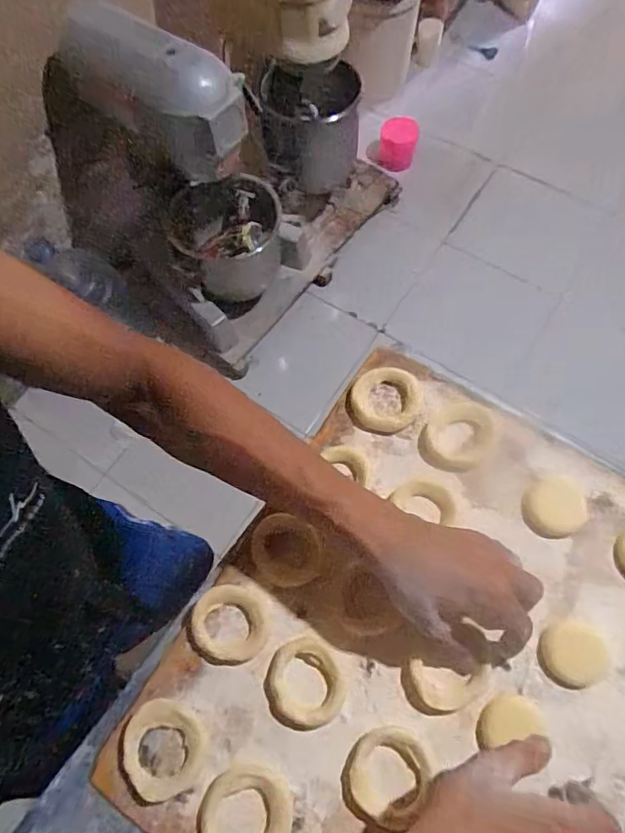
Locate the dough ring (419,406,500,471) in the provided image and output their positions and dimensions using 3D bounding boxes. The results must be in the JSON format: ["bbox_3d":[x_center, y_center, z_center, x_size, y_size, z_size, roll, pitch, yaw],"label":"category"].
[{"bbox_3d":[0.131,0.018,0.451,0.057,0.009,0.069,33,73,15],"label":"dough ring"}]

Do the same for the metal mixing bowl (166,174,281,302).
[{"bbox_3d":[-0.227,-0.479,1.356,0.250,0.196,0.274,-1,68,3],"label":"metal mixing bowl"}]

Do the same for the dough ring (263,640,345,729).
[{"bbox_3d":[-0.005,0.204,0.387,0.058,0.014,0.060,-1,68,3],"label":"dough ring"}]

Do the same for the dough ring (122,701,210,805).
[{"bbox_3d":[-0.109,0.241,0.370,0.060,0.009,0.059,-1,68,3],"label":"dough ring"}]

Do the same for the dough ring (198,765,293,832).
[{"bbox_3d":[-0.045,0.281,0.355,0.064,0.013,0.061,-1,68,3],"label":"dough ring"}]

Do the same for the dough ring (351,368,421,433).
[{"bbox_3d":[0.069,-0.015,0.470,0.068,0.011,0.058,-14,68,-3],"label":"dough ring"}]

